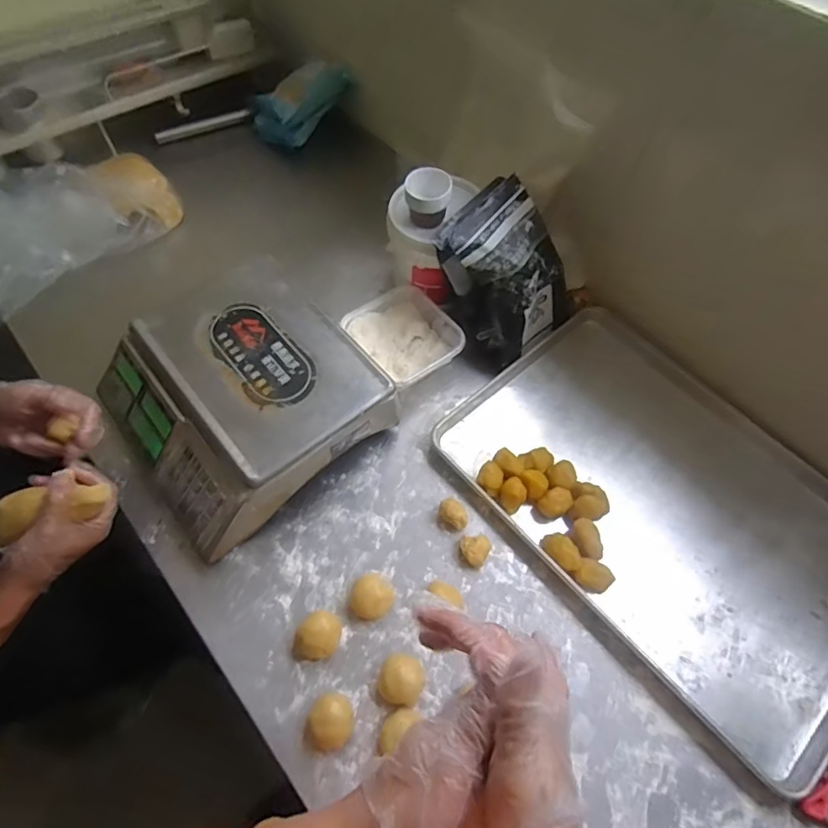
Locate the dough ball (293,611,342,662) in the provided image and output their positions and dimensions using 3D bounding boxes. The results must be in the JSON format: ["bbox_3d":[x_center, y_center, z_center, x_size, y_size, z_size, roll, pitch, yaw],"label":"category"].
[{"bbox_3d":[-0.117,0.273,0.635,0.047,0.035,0.059,25,63,11],"label":"dough ball"}]

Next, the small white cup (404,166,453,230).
[{"bbox_3d":[0.020,-0.321,0.777,0.071,0.064,0.055,6,61,1],"label":"small white cup"}]

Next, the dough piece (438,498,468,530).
[{"bbox_3d":[0.056,0.140,0.723,0.044,0.029,0.028,41,67,18],"label":"dough piece"}]

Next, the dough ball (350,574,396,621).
[{"bbox_3d":[-0.052,0.234,0.660,0.052,0.037,0.050,1,61,-2],"label":"dough ball"}]

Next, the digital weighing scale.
[{"bbox_3d":[-0.249,-0.024,0.742,0.325,0.130,0.320,-36,69,-20],"label":"digital weighing scale"}]

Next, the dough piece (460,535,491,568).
[{"bbox_3d":[0.081,0.183,0.701,0.038,0.026,0.040,26,63,11],"label":"dough piece"}]

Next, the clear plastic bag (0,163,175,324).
[{"bbox_3d":[-0.705,-0.319,0.921,0.299,0.094,0.411,41,67,18],"label":"clear plastic bag"}]

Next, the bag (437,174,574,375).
[{"bbox_3d":[0.143,-0.223,0.824,0.205,0.255,0.112,-38,34,-20],"label":"bag"}]

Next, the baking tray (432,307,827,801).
[{"bbox_3d":[0.374,0.123,0.747,0.431,0.033,0.616,-35,68,-19],"label":"baking tray"}]

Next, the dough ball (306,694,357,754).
[{"bbox_3d":[-0.094,0.353,0.595,0.051,0.026,0.055,1,61,-2],"label":"dough ball"}]

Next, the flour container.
[{"bbox_3d":[-0.017,-0.121,0.849,0.146,0.057,0.166,-37,69,-20],"label":"flour container"}]

